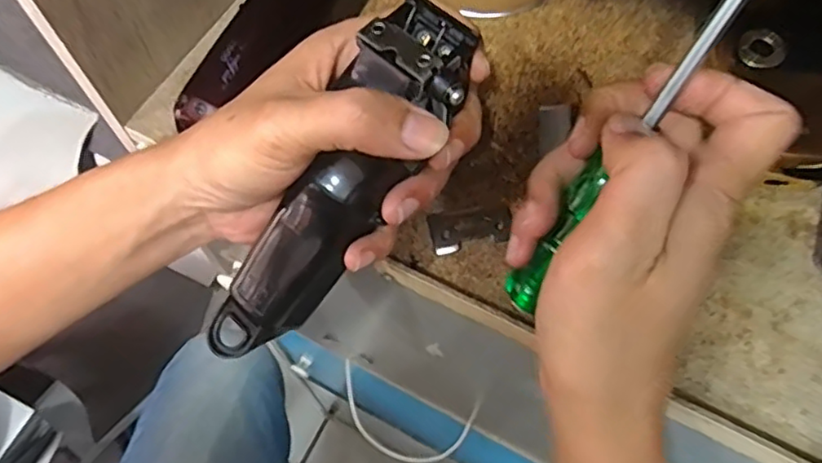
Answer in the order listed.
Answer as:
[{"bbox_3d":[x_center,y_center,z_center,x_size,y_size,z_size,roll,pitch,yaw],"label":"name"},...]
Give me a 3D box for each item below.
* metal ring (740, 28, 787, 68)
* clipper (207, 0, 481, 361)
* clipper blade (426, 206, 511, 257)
[{"bbox_3d":[0.173,-0.089,0.314,0.021,0.004,0.018,41,112,10],"label":"metal ring"},{"bbox_3d":[-0.031,-0.014,0.271,0.041,0.032,0.171,41,112,17],"label":"clipper"},{"bbox_3d":[0.030,-0.002,0.318,0.040,0.004,0.022,-10,65,-5],"label":"clipper blade"}]

